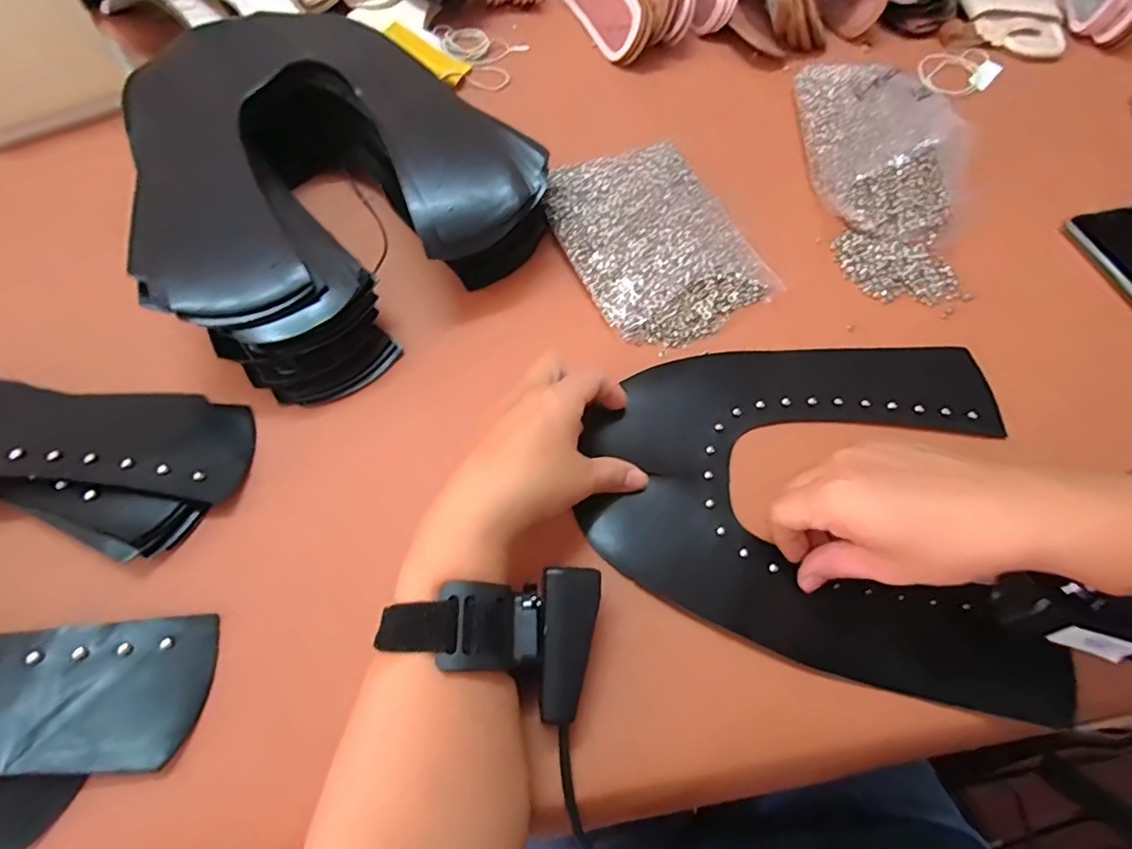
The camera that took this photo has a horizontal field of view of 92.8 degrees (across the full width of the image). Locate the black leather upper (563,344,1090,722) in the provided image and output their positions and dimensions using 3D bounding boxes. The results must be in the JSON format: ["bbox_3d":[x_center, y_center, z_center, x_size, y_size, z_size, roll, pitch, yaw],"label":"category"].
[{"bbox_3d":[0.149,0.037,0.339,0.268,0.014,0.225,8,63,1],"label":"black leather upper"}]

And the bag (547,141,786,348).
[{"bbox_3d":[0.070,-0.146,0.420,0.135,0.032,0.168,-27,68,-16],"label":"bag"}]

